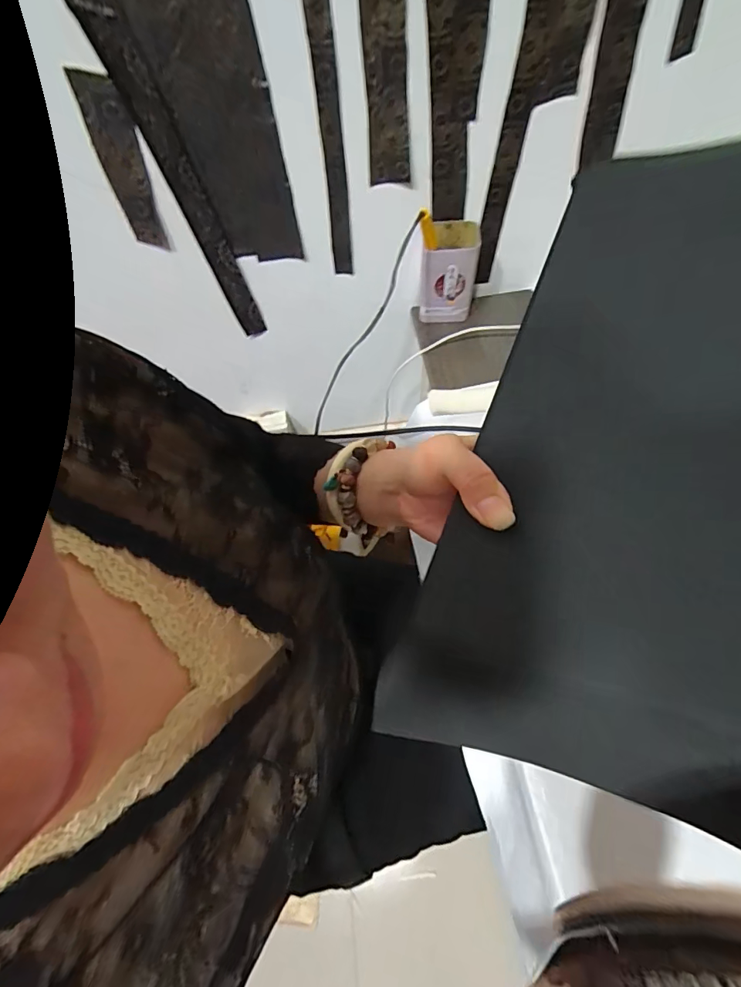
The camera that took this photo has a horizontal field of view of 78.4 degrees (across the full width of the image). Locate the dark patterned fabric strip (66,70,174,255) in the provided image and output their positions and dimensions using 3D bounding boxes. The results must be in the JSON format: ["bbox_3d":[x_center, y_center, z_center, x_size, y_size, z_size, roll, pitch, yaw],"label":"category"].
[{"bbox_3d":[-0.275,-0.361,0.510,0.045,0.173,0.009,-5,62,-9],"label":"dark patterned fabric strip"}]

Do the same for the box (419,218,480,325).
[{"bbox_3d":[0.108,-0.309,0.638,0.074,0.108,0.067,4,63,6],"label":"box"}]

